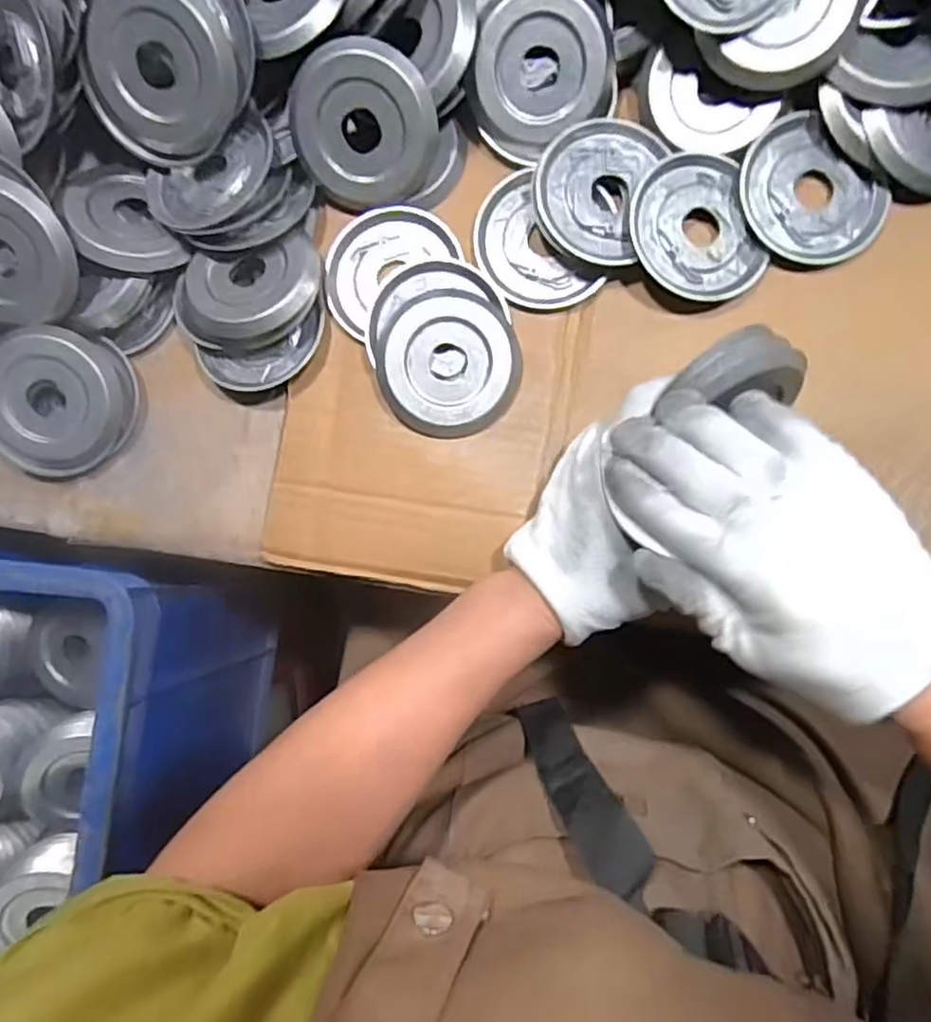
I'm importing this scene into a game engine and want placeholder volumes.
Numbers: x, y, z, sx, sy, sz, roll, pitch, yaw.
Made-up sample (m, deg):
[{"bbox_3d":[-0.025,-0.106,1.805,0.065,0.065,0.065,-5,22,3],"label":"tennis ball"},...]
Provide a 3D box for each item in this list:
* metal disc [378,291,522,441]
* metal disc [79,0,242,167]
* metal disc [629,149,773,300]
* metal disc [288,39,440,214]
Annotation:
[{"bbox_3d":[-0.011,-0.087,0.391,0.079,0.017,0.084,0,91,5],"label":"metal disc"},{"bbox_3d":[-0.174,-0.249,0.374,0.083,0.010,0.095,28,131,-15],"label":"metal disc"},{"bbox_3d":[0.131,-0.163,0.381,0.072,0.012,0.084,-20,90,-8],"label":"metal disc"},{"bbox_3d":[-0.058,-0.221,0.379,0.081,0.011,0.083,2,121,3],"label":"metal disc"}]

